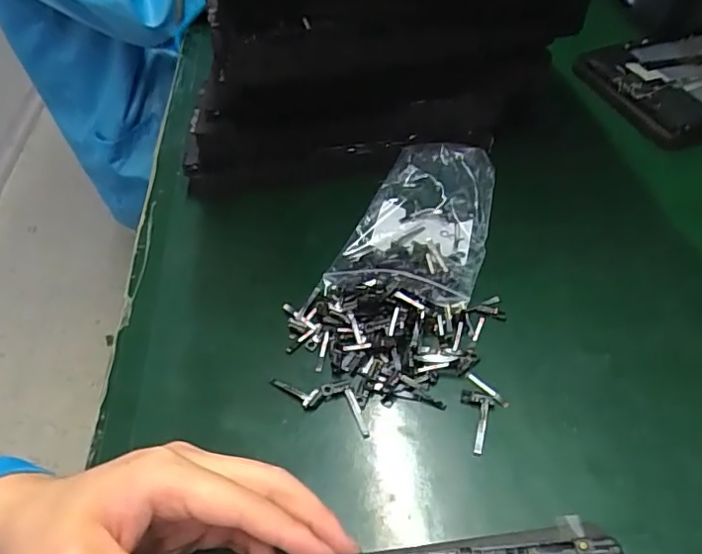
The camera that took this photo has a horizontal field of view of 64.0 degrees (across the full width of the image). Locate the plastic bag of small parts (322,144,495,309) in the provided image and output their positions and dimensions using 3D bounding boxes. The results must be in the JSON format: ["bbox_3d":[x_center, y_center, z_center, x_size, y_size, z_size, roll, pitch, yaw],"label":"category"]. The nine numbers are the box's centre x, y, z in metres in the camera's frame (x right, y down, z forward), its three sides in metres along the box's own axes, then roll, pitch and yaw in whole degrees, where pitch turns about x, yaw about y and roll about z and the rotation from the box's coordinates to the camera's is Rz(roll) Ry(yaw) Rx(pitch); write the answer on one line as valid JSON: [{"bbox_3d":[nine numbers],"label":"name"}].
[{"bbox_3d":[0.046,-0.036,0.386,0.090,0.044,0.127,12,49,17],"label":"plastic bag of small parts"}]

